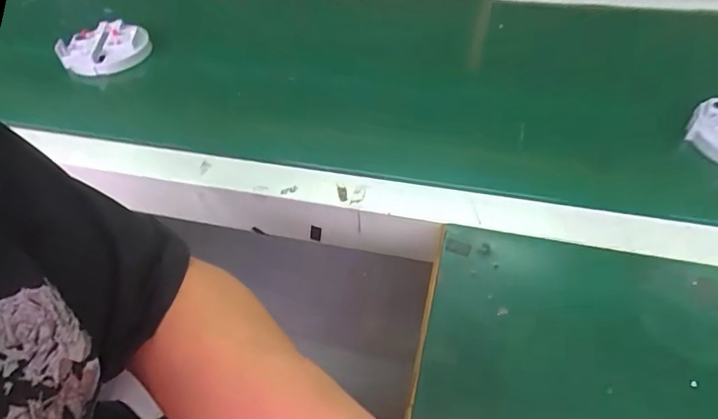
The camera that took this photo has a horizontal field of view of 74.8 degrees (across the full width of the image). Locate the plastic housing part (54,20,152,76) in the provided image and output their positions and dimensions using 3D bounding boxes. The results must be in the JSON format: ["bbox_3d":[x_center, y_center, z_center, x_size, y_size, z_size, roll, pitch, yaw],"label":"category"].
[{"bbox_3d":[-0.323,-0.204,0.598,0.108,0.032,0.071,-20,49,-12],"label":"plastic housing part"}]

